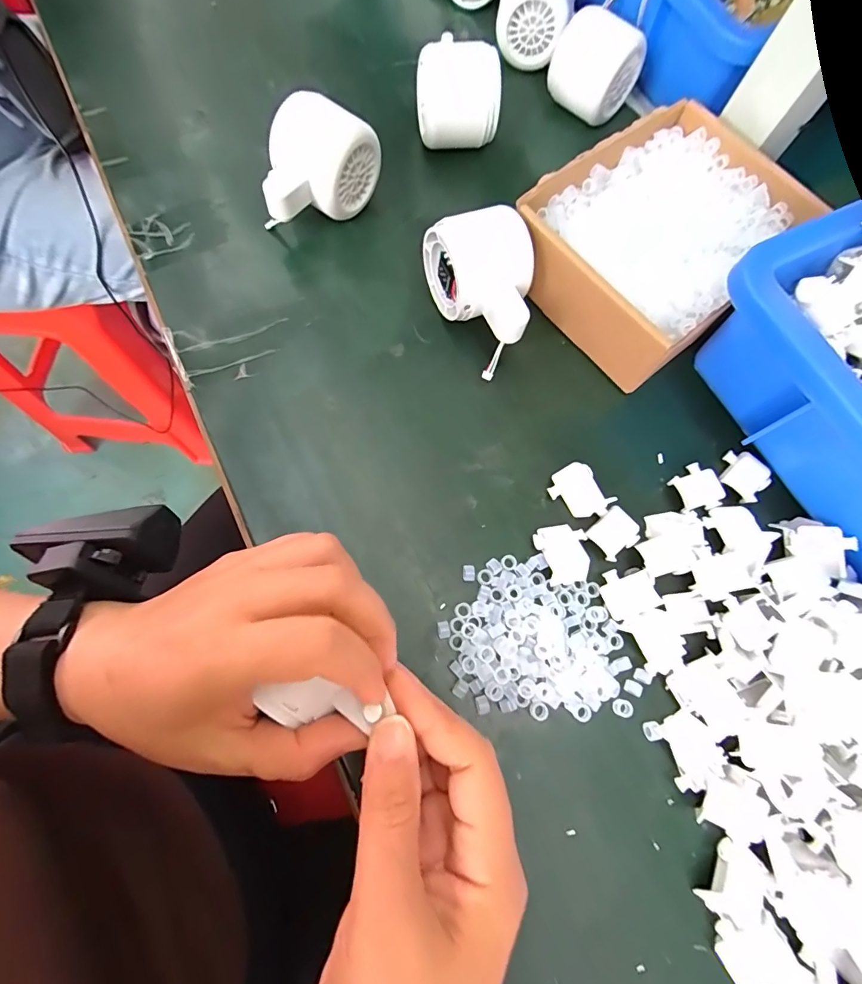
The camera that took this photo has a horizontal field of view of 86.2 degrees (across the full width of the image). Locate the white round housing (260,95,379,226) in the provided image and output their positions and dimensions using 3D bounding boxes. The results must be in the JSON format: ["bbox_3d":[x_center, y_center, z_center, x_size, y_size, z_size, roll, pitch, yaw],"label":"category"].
[{"bbox_3d":[-0.074,-0.208,0.305,0.057,0.054,0.067,20,73,2],"label":"white round housing"}]

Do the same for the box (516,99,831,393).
[{"bbox_3d":[0.154,-0.174,0.311,0.175,0.048,0.131,-41,80,-14],"label":"box"}]

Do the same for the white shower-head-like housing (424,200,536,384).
[{"bbox_3d":[0.037,-0.128,0.290,0.055,0.049,0.083,-22,76,-10],"label":"white shower-head-like housing"}]

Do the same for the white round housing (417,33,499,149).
[{"bbox_3d":[0.019,-0.292,0.338,0.053,0.049,0.055,0,74,-2],"label":"white round housing"}]

